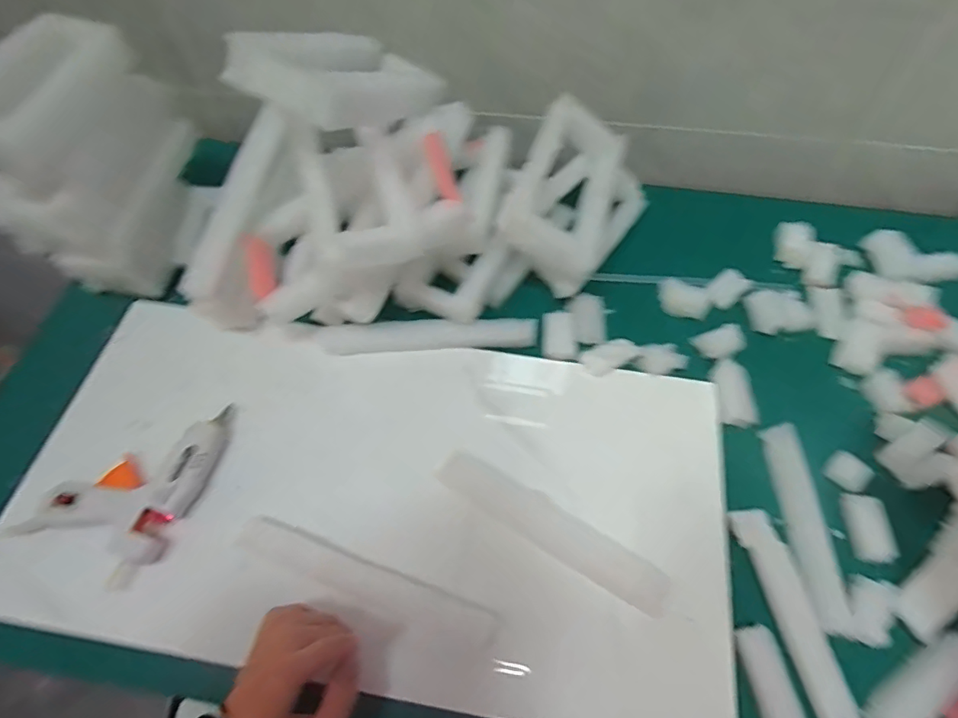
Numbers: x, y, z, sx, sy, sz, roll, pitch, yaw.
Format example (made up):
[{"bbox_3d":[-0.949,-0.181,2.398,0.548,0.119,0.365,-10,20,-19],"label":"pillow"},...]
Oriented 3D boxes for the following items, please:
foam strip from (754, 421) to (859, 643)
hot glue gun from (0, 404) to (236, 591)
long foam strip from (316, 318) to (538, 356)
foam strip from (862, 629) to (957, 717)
[{"bbox_3d":[0.271,0.133,0.431,0.031,0.014,0.164,-3,61,-1],"label":"foam strip"},{"bbox_3d":[-0.285,0.097,0.441,0.110,0.029,0.152,21,63,12],"label":"hot glue gun"},{"bbox_3d":[-0.048,-0.022,0.508,0.207,0.019,0.026,-4,61,-2],"label":"long foam strip"},{"bbox_3d":[0.323,0.234,0.377,0.108,0.018,0.029,-30,65,-15],"label":"foam strip"}]

